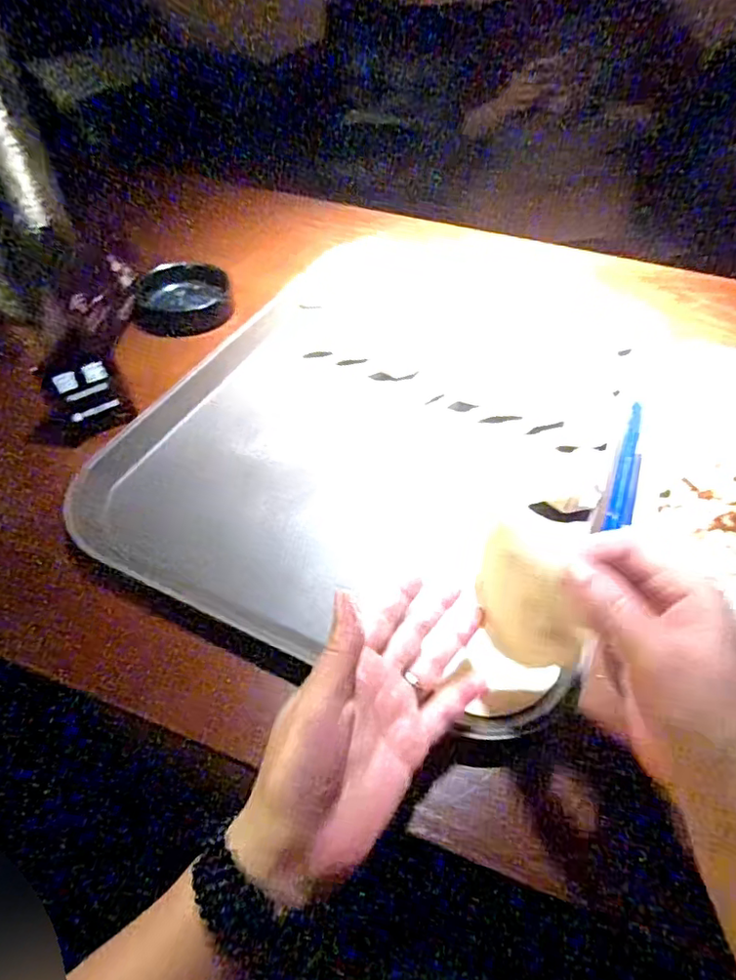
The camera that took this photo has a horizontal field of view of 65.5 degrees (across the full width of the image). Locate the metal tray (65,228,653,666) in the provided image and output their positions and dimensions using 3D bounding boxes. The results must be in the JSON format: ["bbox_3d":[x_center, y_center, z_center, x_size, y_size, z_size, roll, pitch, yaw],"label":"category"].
[{"bbox_3d":[0.052,-0.110,0.538,0.350,0.030,0.583,22,53,16],"label":"metal tray"}]

